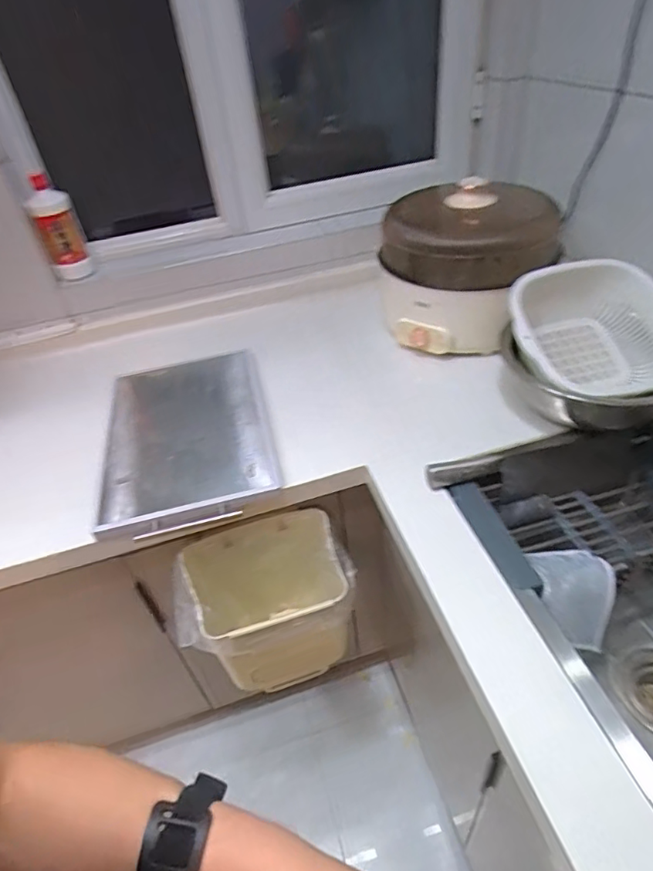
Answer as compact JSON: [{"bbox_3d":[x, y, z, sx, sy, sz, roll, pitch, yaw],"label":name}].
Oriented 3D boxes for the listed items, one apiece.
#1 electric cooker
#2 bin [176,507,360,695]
[{"bbox_3d":[0.261,-0.332,0.974,0.305,0.241,0.295,-3,41,3],"label":"electric cooker"},{"bbox_3d":[-0.089,0.291,0.853,0.280,0.245,0.184,-11,41,-6],"label":"bin"}]

